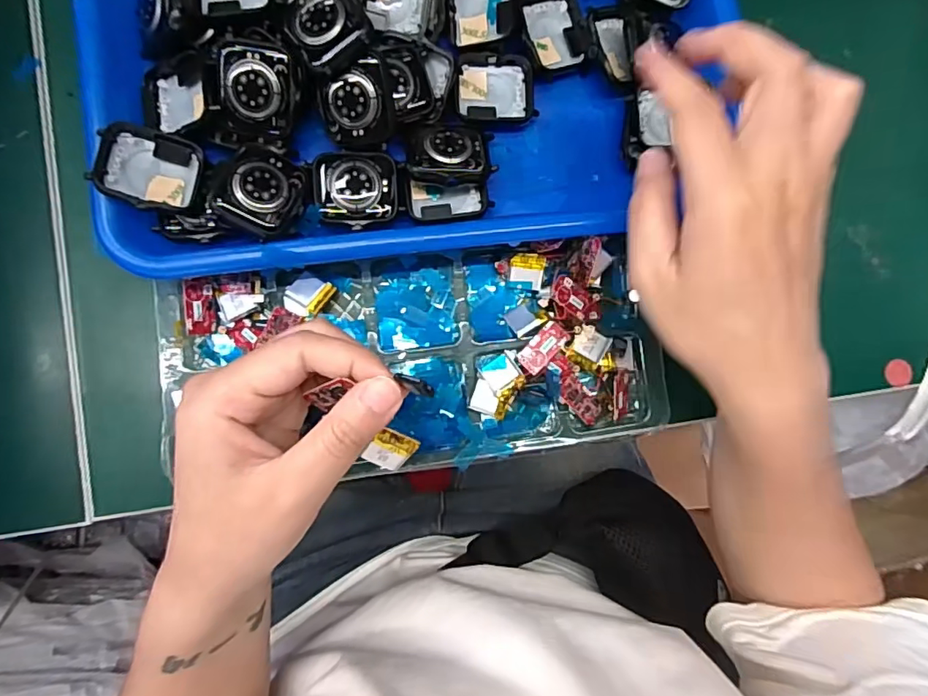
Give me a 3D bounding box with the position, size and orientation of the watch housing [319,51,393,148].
[{"bbox_3d":[-0.051,-0.117,0.257,0.033,0.010,0.038,-5,113,6],"label":"watch housing"}]

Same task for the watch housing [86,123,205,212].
[{"bbox_3d":[-0.146,-0.083,0.249,0.041,0.011,0.038,17,73,-29],"label":"watch housing"}]

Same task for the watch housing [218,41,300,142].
[{"bbox_3d":[-0.097,-0.120,0.251,0.039,0.008,0.039,8,115,-6],"label":"watch housing"}]

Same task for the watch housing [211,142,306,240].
[{"bbox_3d":[-0.096,-0.075,0.255,0.034,0.012,0.042,29,72,-24],"label":"watch housing"}]

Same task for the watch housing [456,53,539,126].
[{"bbox_3d":[0.017,-0.137,0.285,0.041,0.010,0.034,-3,85,-5],"label":"watch housing"}]

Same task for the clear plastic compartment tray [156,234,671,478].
[{"bbox_3d":[-0.023,0.006,0.280,0.254,0.028,0.109,-6,86,-5],"label":"clear plastic compartment tray"}]

